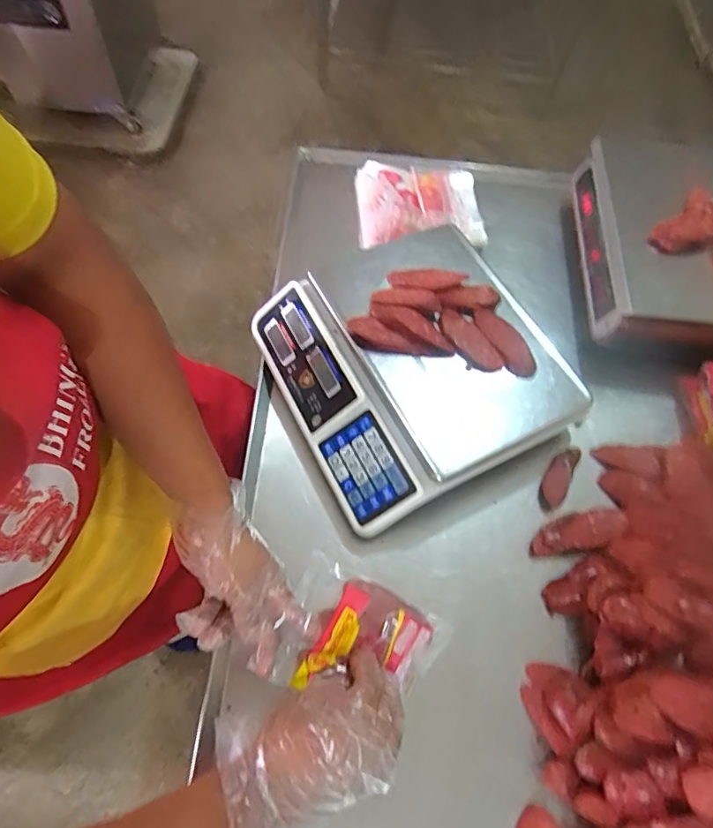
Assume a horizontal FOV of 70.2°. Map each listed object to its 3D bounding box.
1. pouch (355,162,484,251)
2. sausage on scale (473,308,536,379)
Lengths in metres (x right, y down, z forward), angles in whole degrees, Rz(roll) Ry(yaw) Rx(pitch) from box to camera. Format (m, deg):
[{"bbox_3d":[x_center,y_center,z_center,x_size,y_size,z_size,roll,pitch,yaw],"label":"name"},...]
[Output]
[{"bbox_3d":[0.101,-0.334,0.825,0.201,0.065,0.177,-1,63,-5],"label":"pouch"},{"bbox_3d":[0.184,-0.088,0.629,0.036,0.021,0.101,-28,68,-17],"label":"sausage on scale"}]

